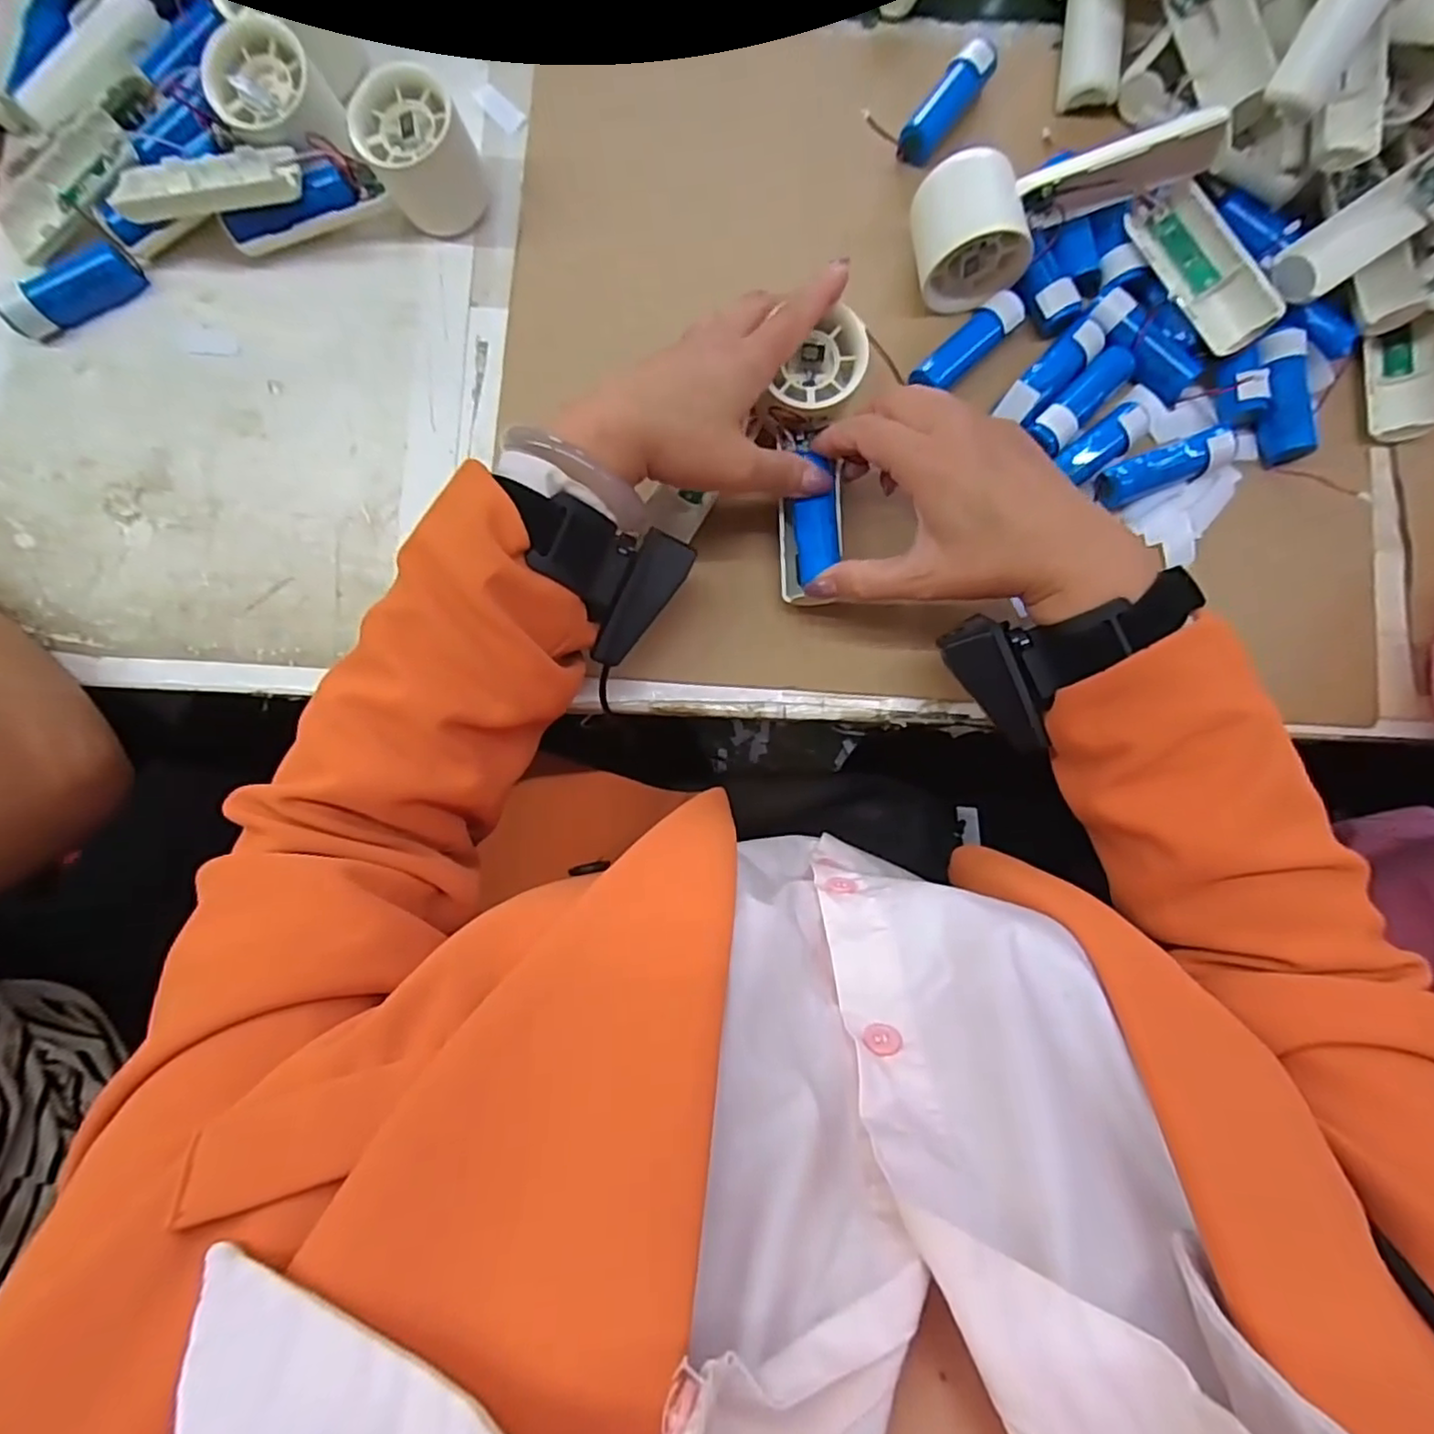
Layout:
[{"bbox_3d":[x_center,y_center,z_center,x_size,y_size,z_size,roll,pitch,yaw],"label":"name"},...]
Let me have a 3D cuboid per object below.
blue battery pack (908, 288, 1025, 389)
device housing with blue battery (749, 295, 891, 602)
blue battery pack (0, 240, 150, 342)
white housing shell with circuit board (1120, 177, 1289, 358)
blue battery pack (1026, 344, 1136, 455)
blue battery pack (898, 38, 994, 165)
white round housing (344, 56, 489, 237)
[{"bbox_3d":[0.142,-0.211,0.379,0.071,0.020,0.022,-41,87,-5],"label":"blue battery pack"},{"bbox_3d":[0.051,-0.134,0.353,0.050,0.038,0.145,5,89,1],"label":"device housing with blue battery"},{"bbox_3d":[-0.375,-0.248,0.382,0.075,0.021,0.028,-33,86,-5],"label":"blue battery pack"},{"bbox_3d":[0.262,-0.245,0.359,0.028,0.028,0.099,-27,86,-5],"label":"white housing shell with circuit board"},{"bbox_3d":[0.206,-0.179,0.373,0.020,0.022,0.073,44,84,2],"label":"blue battery pack"},{"bbox_3d":[0.137,-0.365,0.391,0.022,0.016,0.071,37,84,2],"label":"blue battery pack"},{"bbox_3d":[-0.168,-0.319,0.375,0.058,0.055,0.051,-30,85,-3],"label":"white round housing"}]

